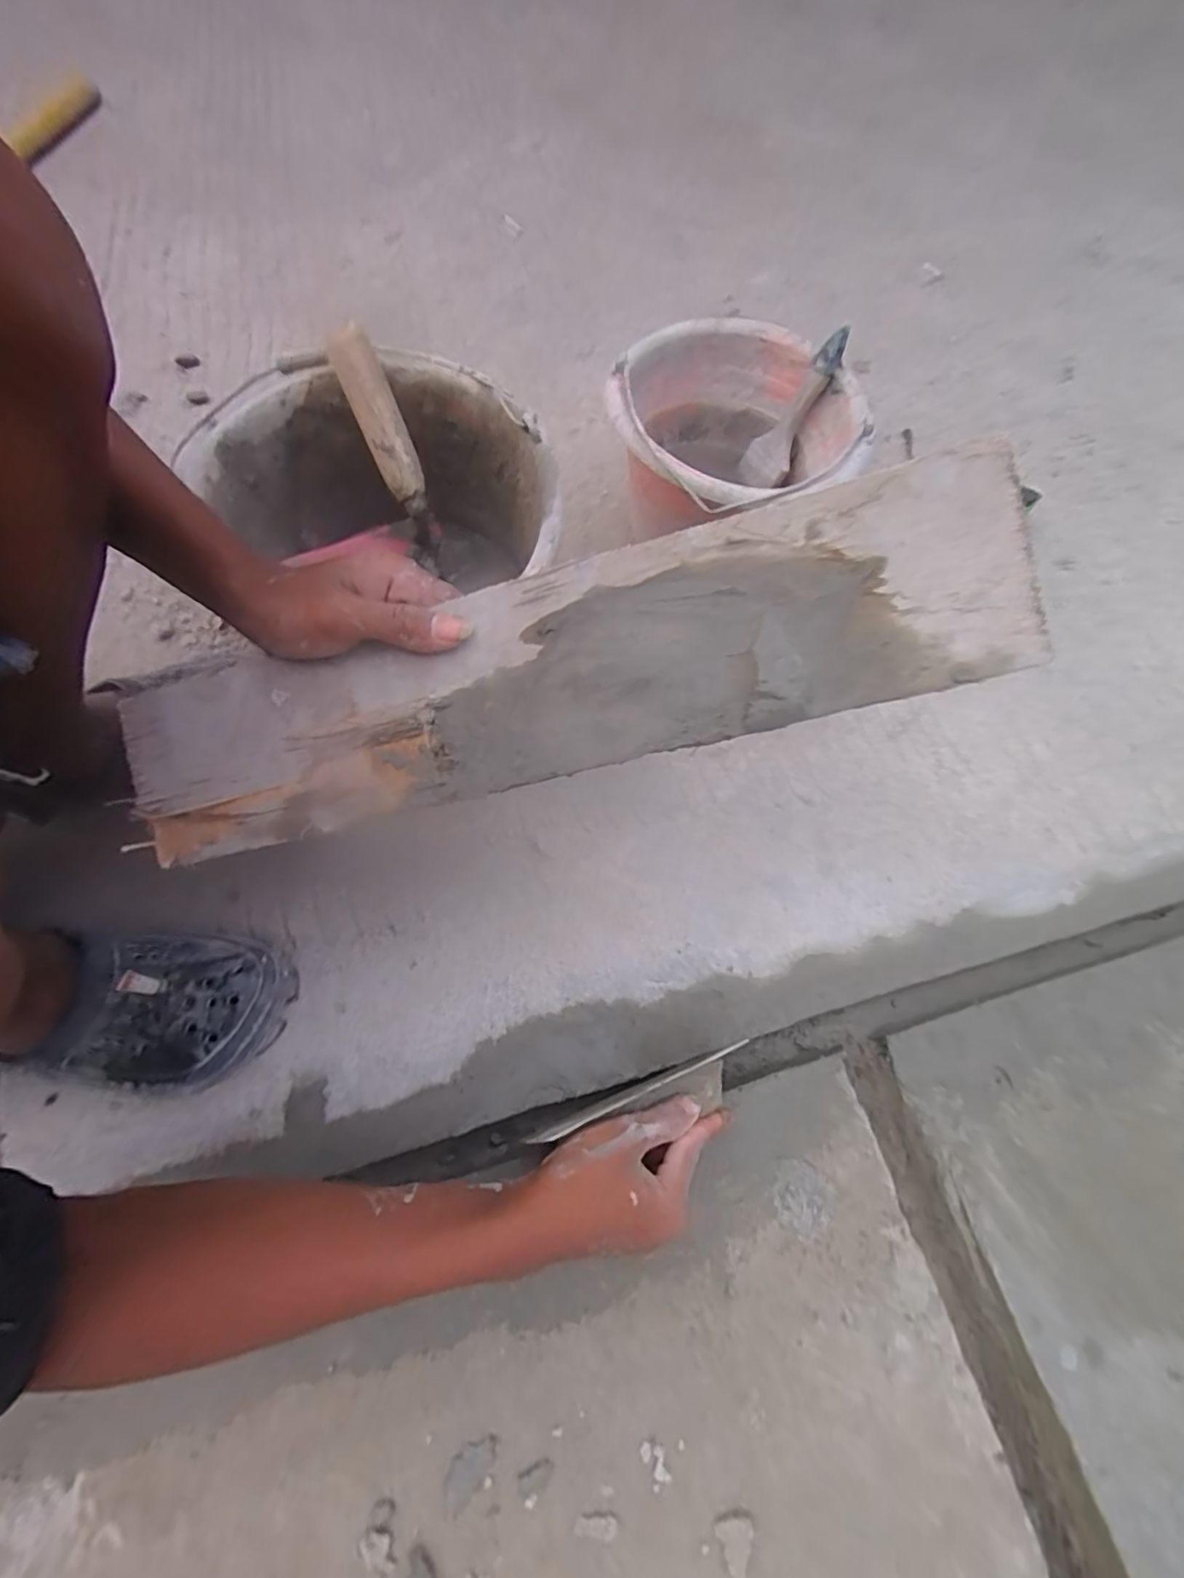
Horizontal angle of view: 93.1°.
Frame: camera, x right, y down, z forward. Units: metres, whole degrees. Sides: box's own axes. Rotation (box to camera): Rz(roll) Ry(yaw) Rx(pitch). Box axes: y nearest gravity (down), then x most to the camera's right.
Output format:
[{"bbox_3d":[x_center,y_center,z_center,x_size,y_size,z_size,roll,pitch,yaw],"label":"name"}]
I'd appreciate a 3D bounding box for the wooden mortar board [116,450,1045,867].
[{"bbox_3d":[-0.018,-0.060,0.299,0.481,0.009,0.108,-13,92,4],"label":"wooden mortar board"}]

